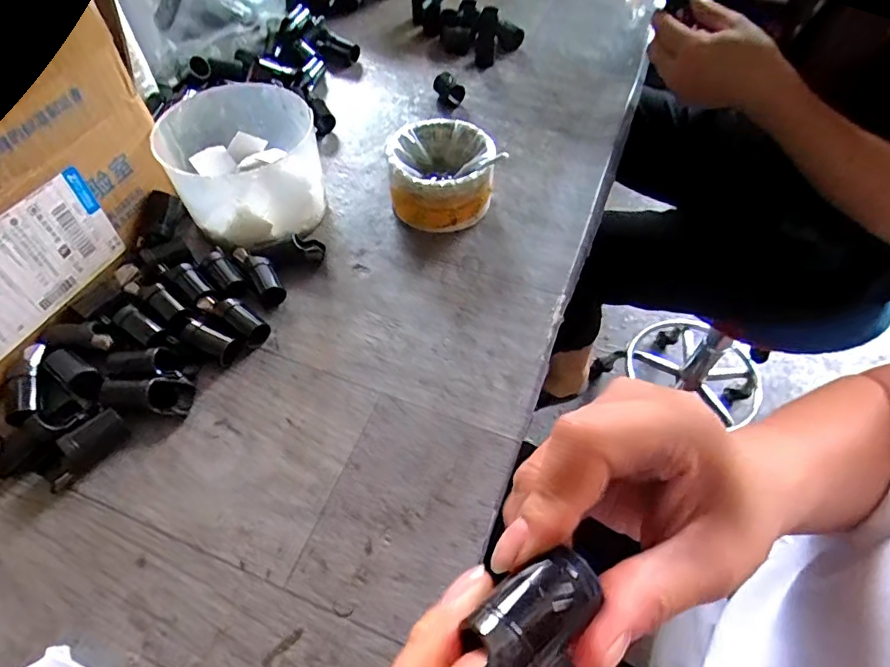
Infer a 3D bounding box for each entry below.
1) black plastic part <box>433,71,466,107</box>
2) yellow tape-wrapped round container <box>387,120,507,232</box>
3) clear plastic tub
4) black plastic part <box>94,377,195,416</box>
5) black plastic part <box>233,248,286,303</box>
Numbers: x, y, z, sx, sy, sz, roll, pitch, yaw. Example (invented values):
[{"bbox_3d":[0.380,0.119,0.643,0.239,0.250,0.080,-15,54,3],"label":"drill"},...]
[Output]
[{"bbox_3d":[0.003,-0.256,0.534,0.024,0.015,0.044,-23,58,-14],"label":"black plastic part"},{"bbox_3d":[-0.002,-0.132,0.427,0.084,0.052,0.079,0,56,-1],"label":"yellow tape-wrapped round container"},{"bbox_3d":[-0.155,-0.132,0.412,0.111,0.081,0.115,0,56,-1],"label":"clear plastic tub"},{"bbox_3d":[-0.192,0.041,0.329,0.054,0.021,0.024,1,55,2],"label":"black plastic part"},{"bbox_3d":[-0.136,-0.043,0.383,0.018,0.020,0.053,-32,60,-19],"label":"black plastic part"}]

